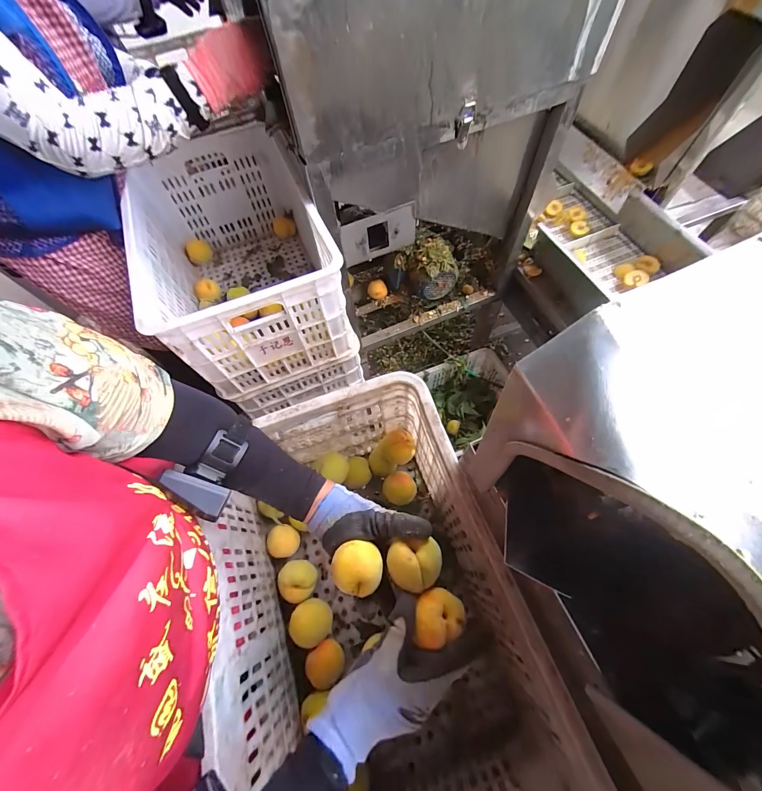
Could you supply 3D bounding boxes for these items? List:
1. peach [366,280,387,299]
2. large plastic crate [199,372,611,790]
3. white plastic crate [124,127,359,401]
[{"bbox_3d":[-0.014,-0.389,1.231,0.074,0.065,0.053,-4,65,1],"label":"peach"},{"bbox_3d":[-0.017,0.291,0.472,0.334,0.283,0.524,-17,66,-5],"label":"large plastic crate"},{"bbox_3d":[-0.321,-0.326,0.782,0.348,0.285,0.540,-23,66,-8],"label":"white plastic crate"}]

